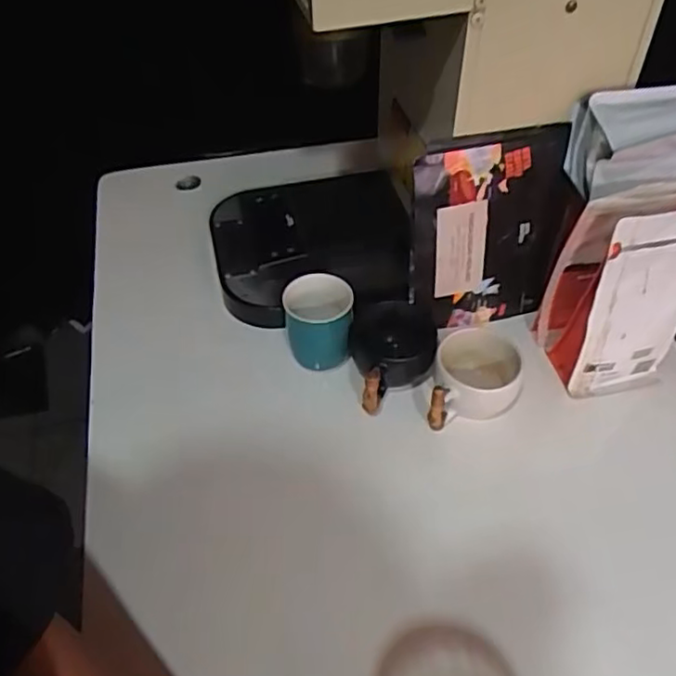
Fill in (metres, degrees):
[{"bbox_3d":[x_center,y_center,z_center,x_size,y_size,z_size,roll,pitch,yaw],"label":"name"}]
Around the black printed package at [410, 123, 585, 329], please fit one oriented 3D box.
[{"bbox_3d":[0.152,-0.099,0.633,0.160,0.198,0.032,-13,36,-11],"label":"black printed package"}]

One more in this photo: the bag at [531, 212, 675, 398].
[{"bbox_3d":[0.256,-0.041,0.587,0.098,0.191,0.080,-8,48,-7],"label":"bag"}]

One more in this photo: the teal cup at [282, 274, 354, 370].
[{"bbox_3d":[-0.018,-0.007,0.626,0.062,0.086,0.065,0,47,0],"label":"teal cup"}]

